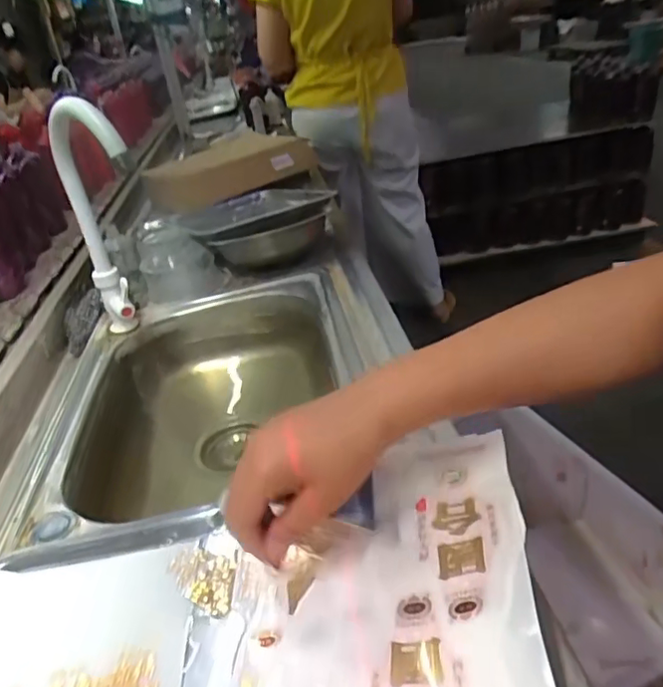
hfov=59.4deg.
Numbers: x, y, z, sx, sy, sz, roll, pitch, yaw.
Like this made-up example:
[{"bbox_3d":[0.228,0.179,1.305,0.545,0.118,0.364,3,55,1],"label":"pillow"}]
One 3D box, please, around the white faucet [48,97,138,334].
[{"bbox_3d":[-0.273,-0.139,0.713,0.043,0.295,0.174,-26,34,-27],"label":"white faucet"}]

